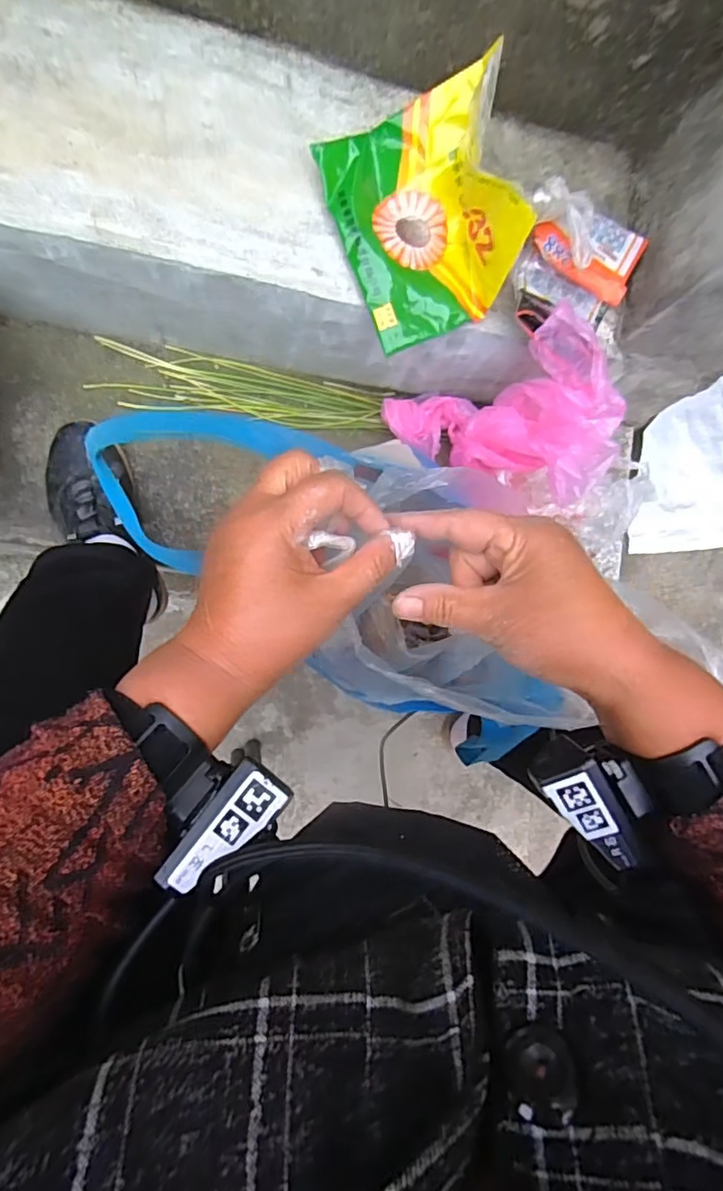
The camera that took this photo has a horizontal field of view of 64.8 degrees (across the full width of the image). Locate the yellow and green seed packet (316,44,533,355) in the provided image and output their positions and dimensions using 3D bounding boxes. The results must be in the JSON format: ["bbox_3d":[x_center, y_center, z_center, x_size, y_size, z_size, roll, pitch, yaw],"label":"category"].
[{"bbox_3d":[0.066,-0.390,0.555,0.159,0.116,0.209,-23,91,-12],"label":"yellow and green seed packet"}]

